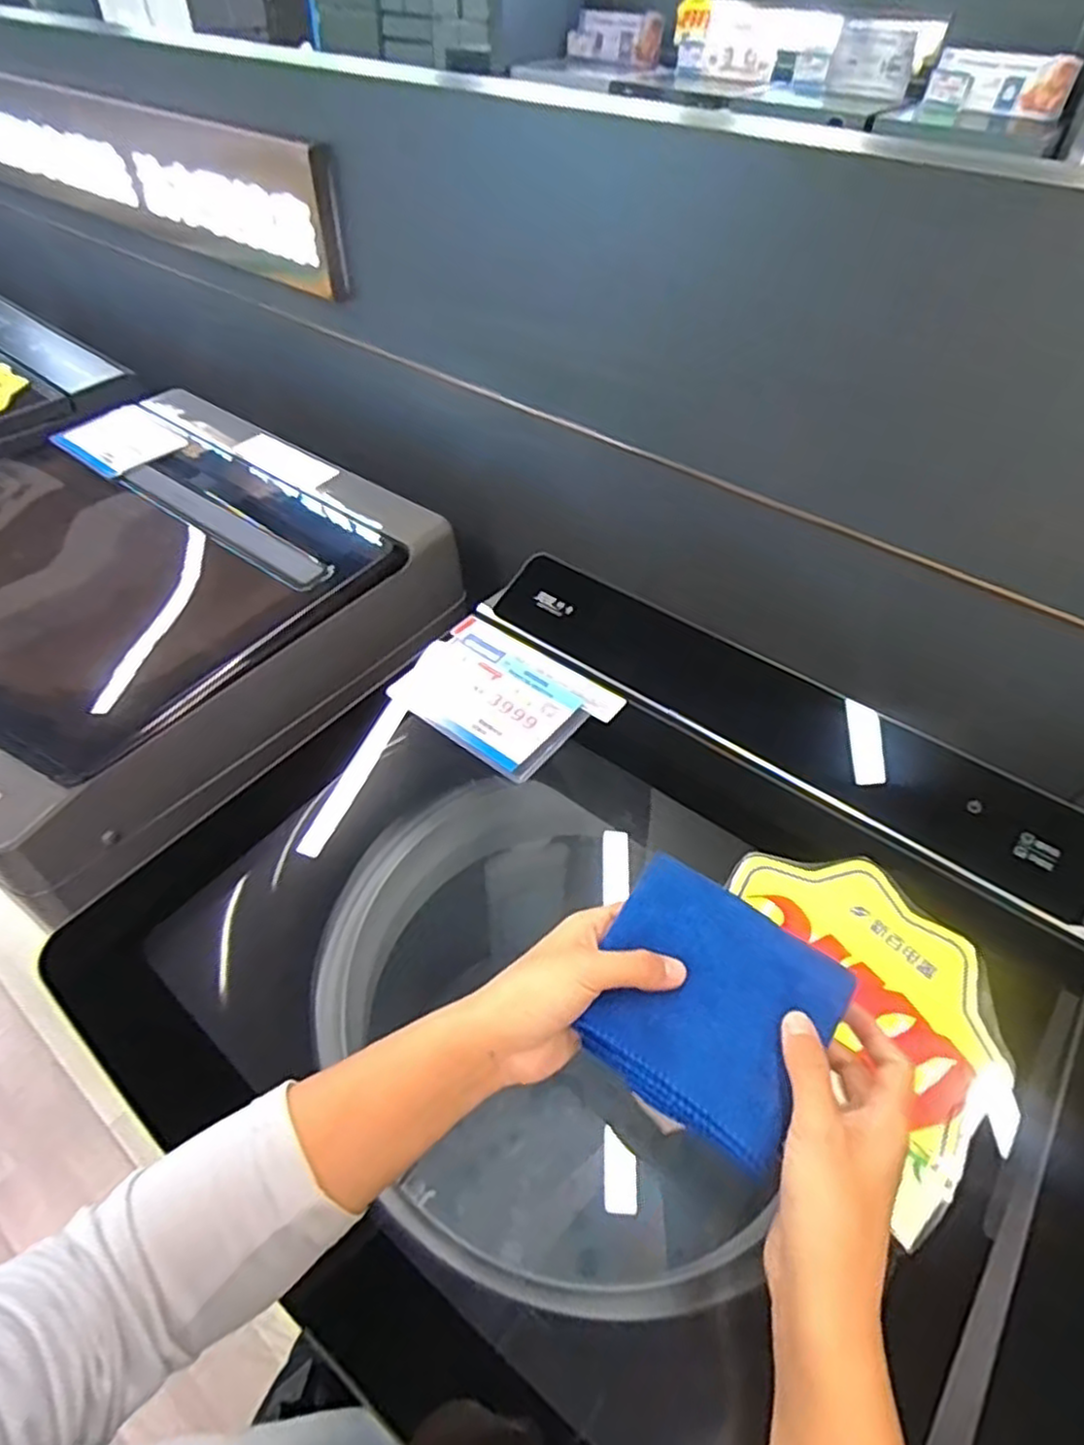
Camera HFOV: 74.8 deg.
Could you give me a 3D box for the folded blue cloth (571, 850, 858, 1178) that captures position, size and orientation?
[{"bbox_3d":[0.088,0.148,0.381,0.121,0.014,0.115,31,71,19],"label":"folded blue cloth"}]

